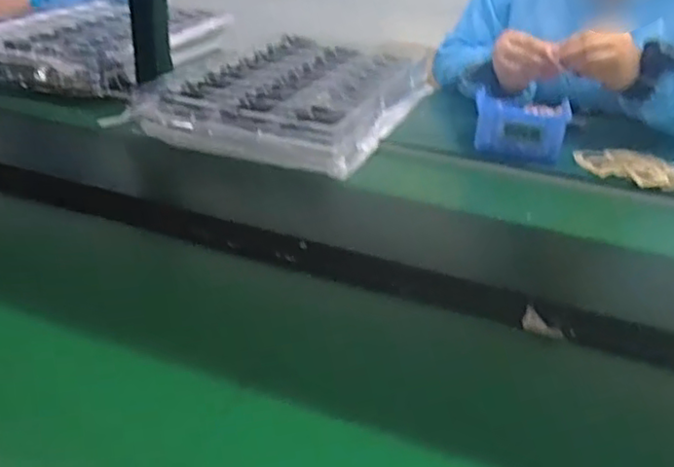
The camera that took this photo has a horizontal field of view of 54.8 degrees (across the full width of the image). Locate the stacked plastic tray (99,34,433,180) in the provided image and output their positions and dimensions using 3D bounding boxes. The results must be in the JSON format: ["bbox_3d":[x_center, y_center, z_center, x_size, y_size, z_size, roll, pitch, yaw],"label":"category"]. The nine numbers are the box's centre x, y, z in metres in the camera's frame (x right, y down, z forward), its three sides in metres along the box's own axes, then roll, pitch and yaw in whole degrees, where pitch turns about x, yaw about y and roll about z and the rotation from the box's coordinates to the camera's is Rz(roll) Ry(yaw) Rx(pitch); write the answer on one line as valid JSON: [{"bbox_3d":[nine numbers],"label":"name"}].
[{"bbox_3d":[-0.048,-0.221,1.009,0.339,0.046,0.474,17,32,23],"label":"stacked plastic tray"}]

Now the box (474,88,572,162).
[{"bbox_3d":[0.250,-0.148,0.896,0.125,0.065,0.083,15,31,18],"label":"box"}]

